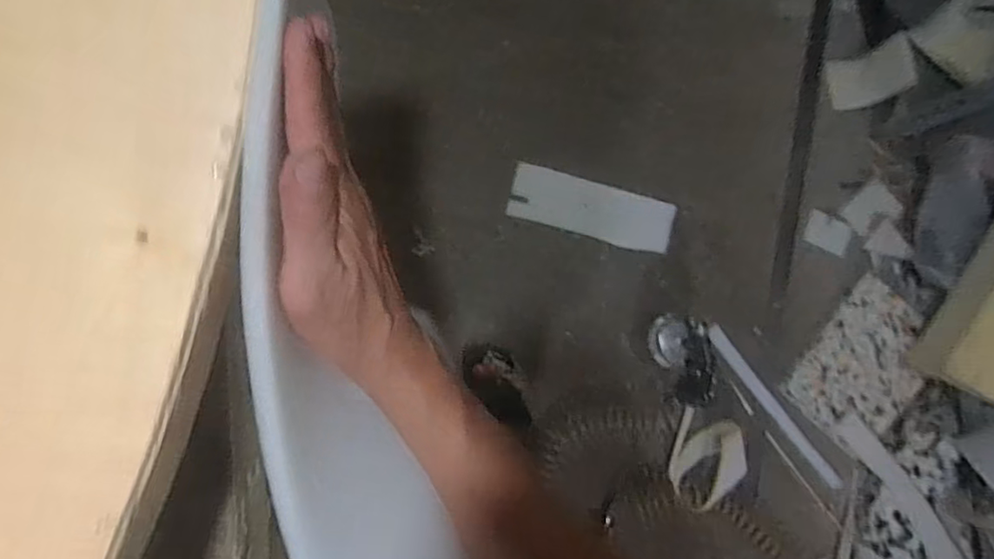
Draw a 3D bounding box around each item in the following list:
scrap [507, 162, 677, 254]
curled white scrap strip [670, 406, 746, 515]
[{"bbox_3d":[0.185,-0.130,1.139,0.317,0.033,0.103,14,85,-8],"label":"scrap"},{"bbox_3d":[0.392,0.344,1.132,0.135,0.062,0.182,15,85,-8],"label":"curled white scrap strip"}]

